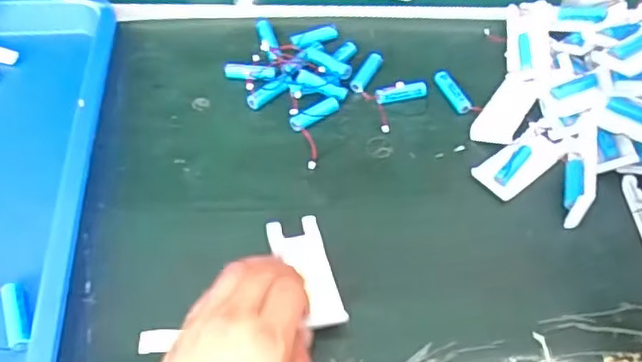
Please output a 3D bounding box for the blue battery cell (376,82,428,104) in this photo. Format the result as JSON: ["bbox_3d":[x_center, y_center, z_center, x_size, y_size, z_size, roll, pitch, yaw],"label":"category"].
[{"bbox_3d":[0.080,-0.087,0.588,0.051,0.017,0.014,-11,53,-13],"label":"blue battery cell"}]

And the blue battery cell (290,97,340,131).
[{"bbox_3d":[-0.005,-0.063,0.569,0.052,0.012,0.014,-29,58,-24],"label":"blue battery cell"}]

